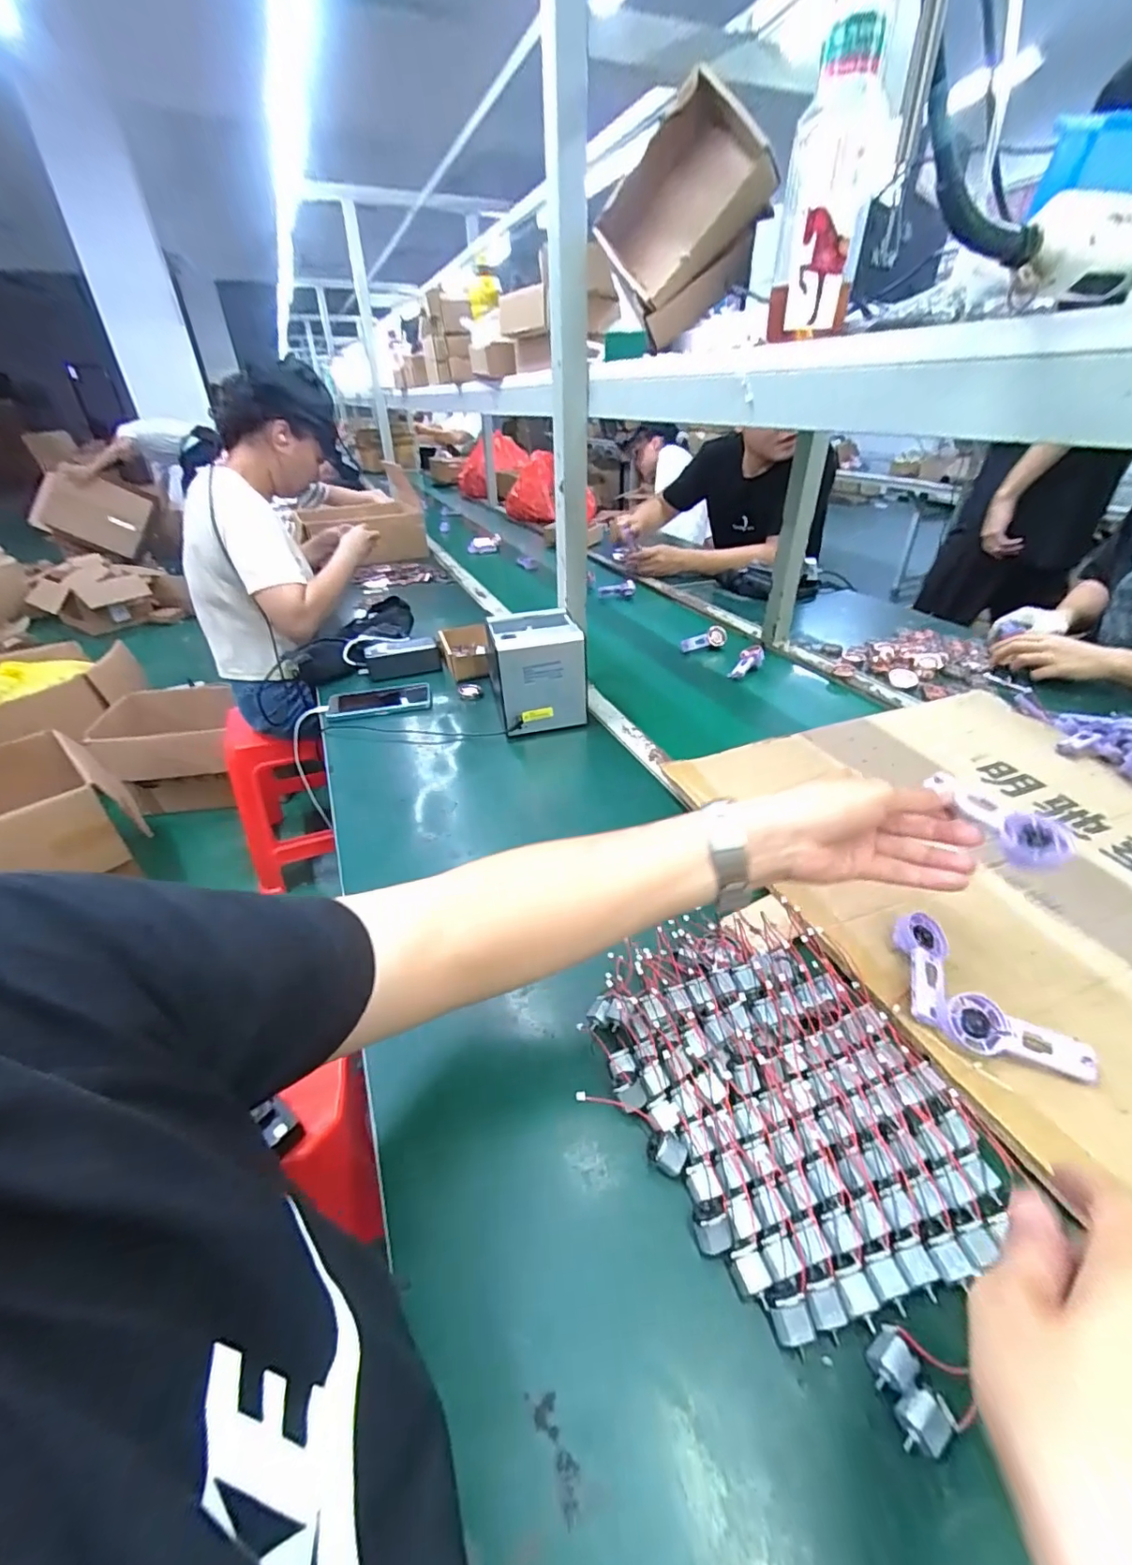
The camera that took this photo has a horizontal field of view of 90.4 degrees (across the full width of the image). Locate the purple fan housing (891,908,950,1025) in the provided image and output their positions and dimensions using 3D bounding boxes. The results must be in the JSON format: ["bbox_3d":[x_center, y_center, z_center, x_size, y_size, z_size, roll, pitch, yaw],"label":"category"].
[{"bbox_3d":[0.279,0.144,0.443,0.037,0.025,0.090,16,38,23],"label":"purple fan housing"}]

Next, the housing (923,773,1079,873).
[{"bbox_3d":[0.296,0.023,0.388,0.043,0.019,0.091,-29,59,-32],"label":"housing"}]

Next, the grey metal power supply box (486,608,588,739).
[{"bbox_3d":[-0.041,-0.162,0.844,0.125,0.152,0.116,-8,35,-10],"label":"grey metal power supply box"}]

